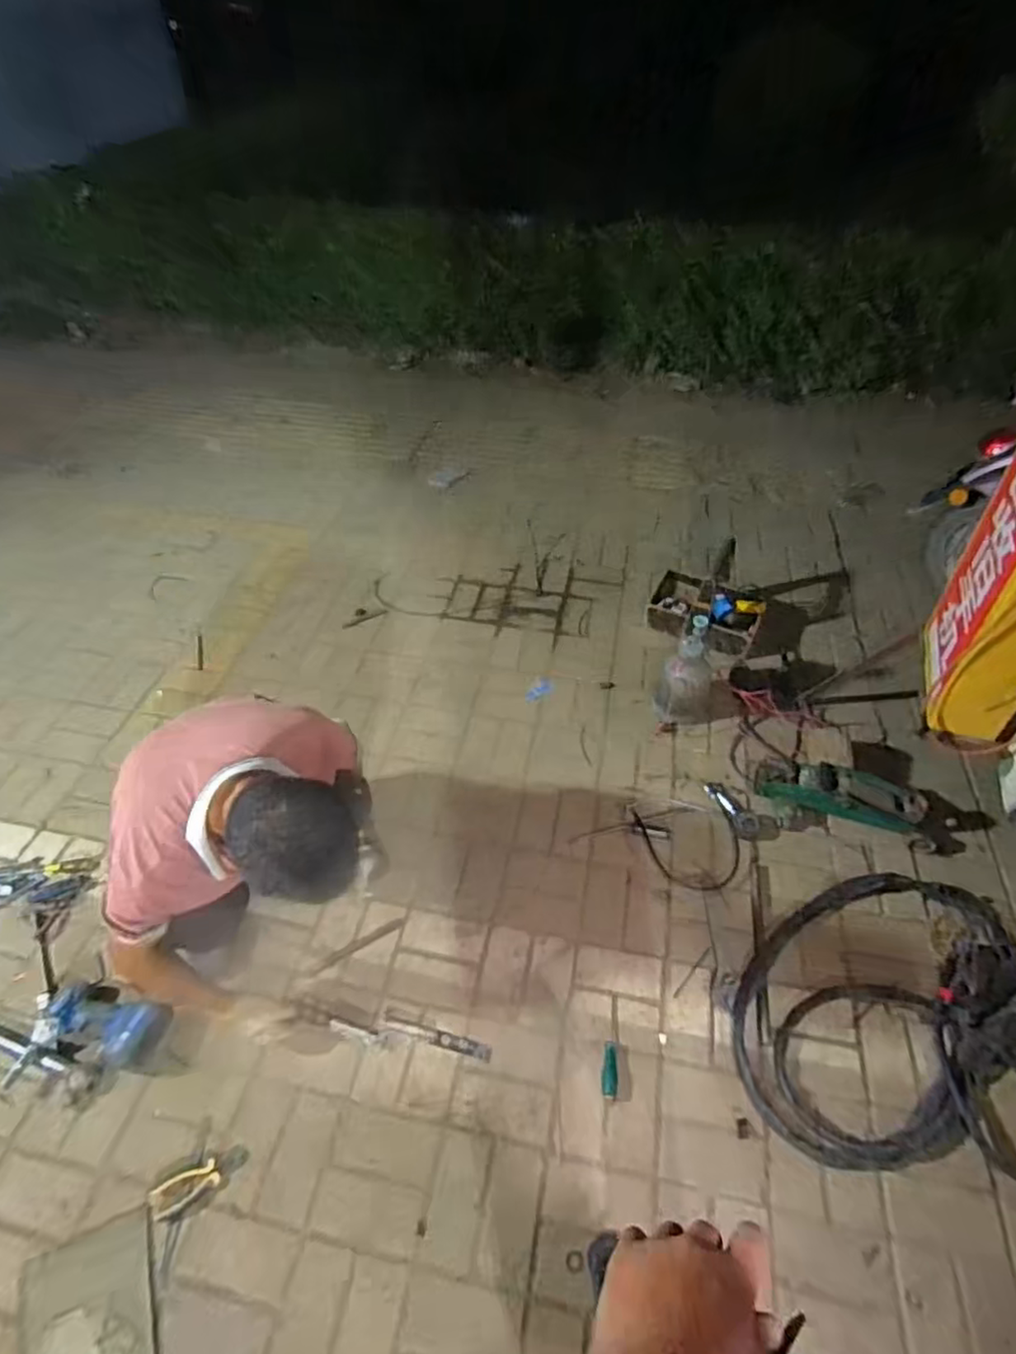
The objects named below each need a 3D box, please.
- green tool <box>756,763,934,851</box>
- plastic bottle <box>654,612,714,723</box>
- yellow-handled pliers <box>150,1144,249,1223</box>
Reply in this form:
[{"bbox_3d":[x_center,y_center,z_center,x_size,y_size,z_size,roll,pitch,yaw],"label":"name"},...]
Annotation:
[{"bbox_3d":[0.835,0.295,1.579,0.400,0.100,0.135,14,50,10],"label":"green tool"},{"bbox_3d":[0.499,-0.004,1.738,0.164,0.329,0.181,17,49,16],"label":"plastic bottle"},{"bbox_3d":[-0.551,0.906,1.151,0.165,0.012,0.056,-18,49,-16],"label":"yellow-handled pliers"}]

